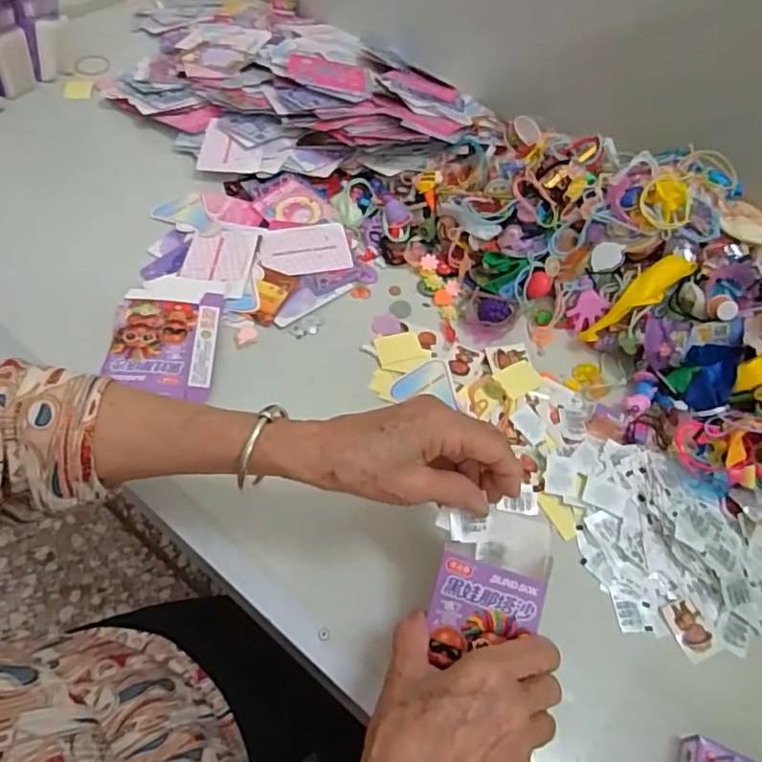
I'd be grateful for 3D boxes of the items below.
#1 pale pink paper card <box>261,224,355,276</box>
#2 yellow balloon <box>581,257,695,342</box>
[{"bbox_3d":[-0.076,-0.133,0.597,0.086,0.005,0.063,-7,63,-12],"label":"pale pink paper card"},{"bbox_3d":[0.230,-0.073,0.533,0.111,0.021,0.029,-40,63,11],"label":"yellow balloon"}]

